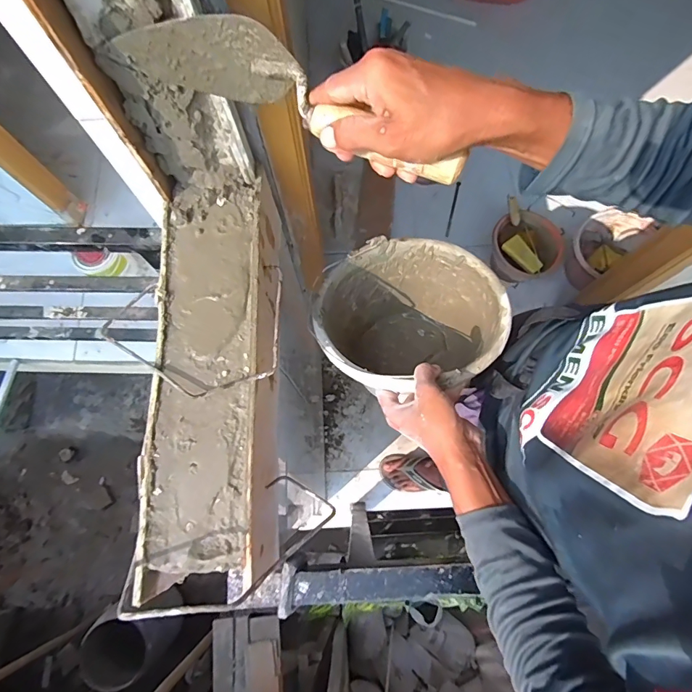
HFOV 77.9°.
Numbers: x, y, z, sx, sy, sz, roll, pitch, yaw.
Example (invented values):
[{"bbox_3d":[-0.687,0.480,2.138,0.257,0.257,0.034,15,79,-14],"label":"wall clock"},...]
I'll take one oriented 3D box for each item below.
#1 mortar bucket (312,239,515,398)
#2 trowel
[{"bbox_3d":[0.086,-0.037,0.628,0.248,0.179,0.238,0,74,1],"label":"mortar bucket"},{"bbox_3d":[-0.041,-0.206,0.355,0.293,0.084,0.050,25,75,5],"label":"trowel"}]

